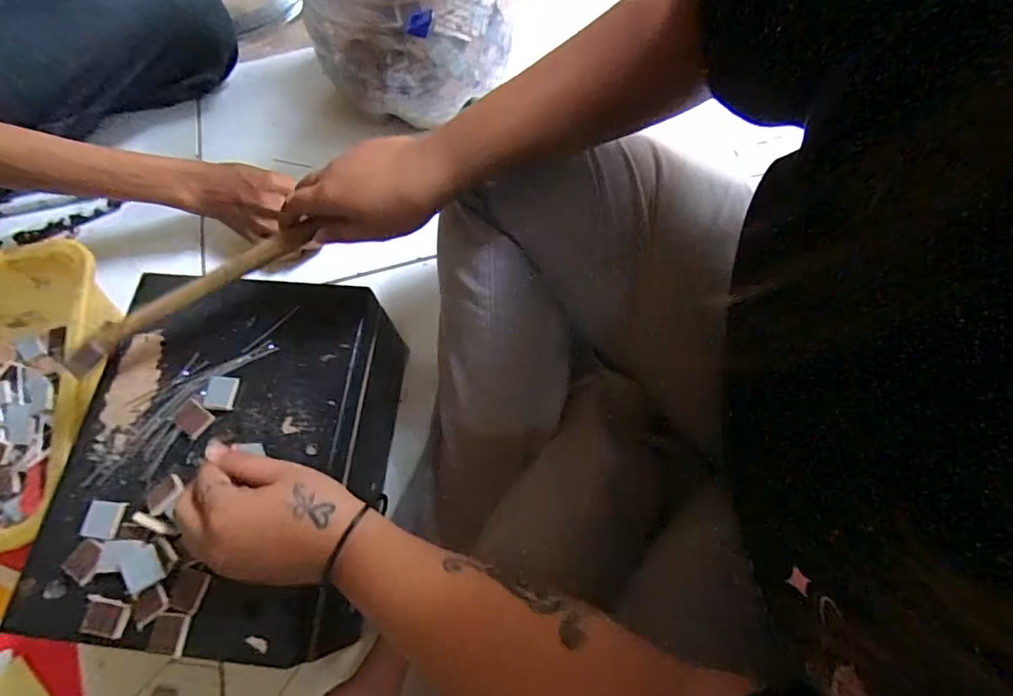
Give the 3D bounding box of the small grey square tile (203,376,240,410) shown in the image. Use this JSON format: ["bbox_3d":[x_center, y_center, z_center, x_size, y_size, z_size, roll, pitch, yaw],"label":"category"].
[{"bbox_3d":[-0.219,0.034,0.407,0.024,0.004,0.026,5,68,5],"label":"small grey square tile"}]

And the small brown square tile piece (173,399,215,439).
[{"bbox_3d":[-0.237,0.053,0.399,0.028,0.004,0.021,36,74,16],"label":"small brown square tile piece"}]

